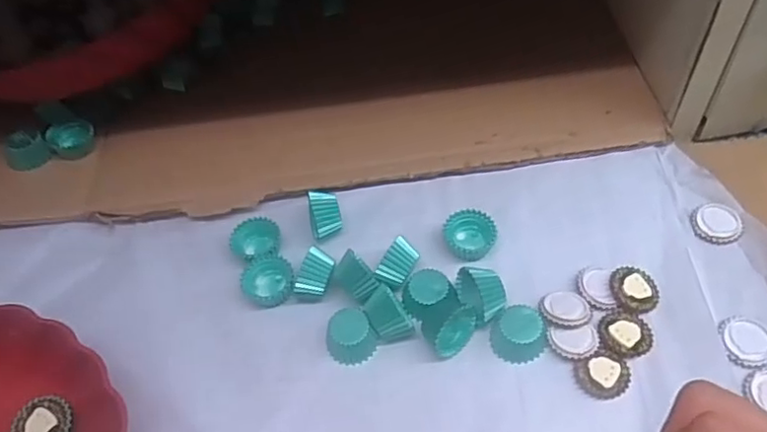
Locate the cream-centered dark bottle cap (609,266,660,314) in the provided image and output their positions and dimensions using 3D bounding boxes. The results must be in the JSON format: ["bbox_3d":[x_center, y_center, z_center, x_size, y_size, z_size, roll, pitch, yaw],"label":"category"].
[{"bbox_3d":[0.148,0.041,0.352,0.028,0.009,0.028,-2,54,3],"label":"cream-centered dark bottle cap"}]

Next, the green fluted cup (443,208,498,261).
[{"bbox_3d":[0.055,0.010,0.385,0.030,0.015,0.029,-2,54,3],"label":"green fluted cup"}]

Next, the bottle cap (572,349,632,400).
[{"bbox_3d":[0.120,0.085,0.328,0.029,0.004,0.025,-18,54,-8],"label":"bottle cap"}]

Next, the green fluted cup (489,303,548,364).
[{"bbox_3d":[0.077,0.066,0.343,0.029,0.017,0.028,-2,54,3],"label":"green fluted cup"}]

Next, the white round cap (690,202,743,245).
[{"bbox_3d":[0.206,0.004,0.374,0.028,0.004,0.030,-2,54,3],"label":"white round cap"}]

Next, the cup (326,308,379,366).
[{"bbox_3d":[-0.019,0.071,0.352,0.027,0.023,0.024,-23,55,-11],"label":"cup"}]

